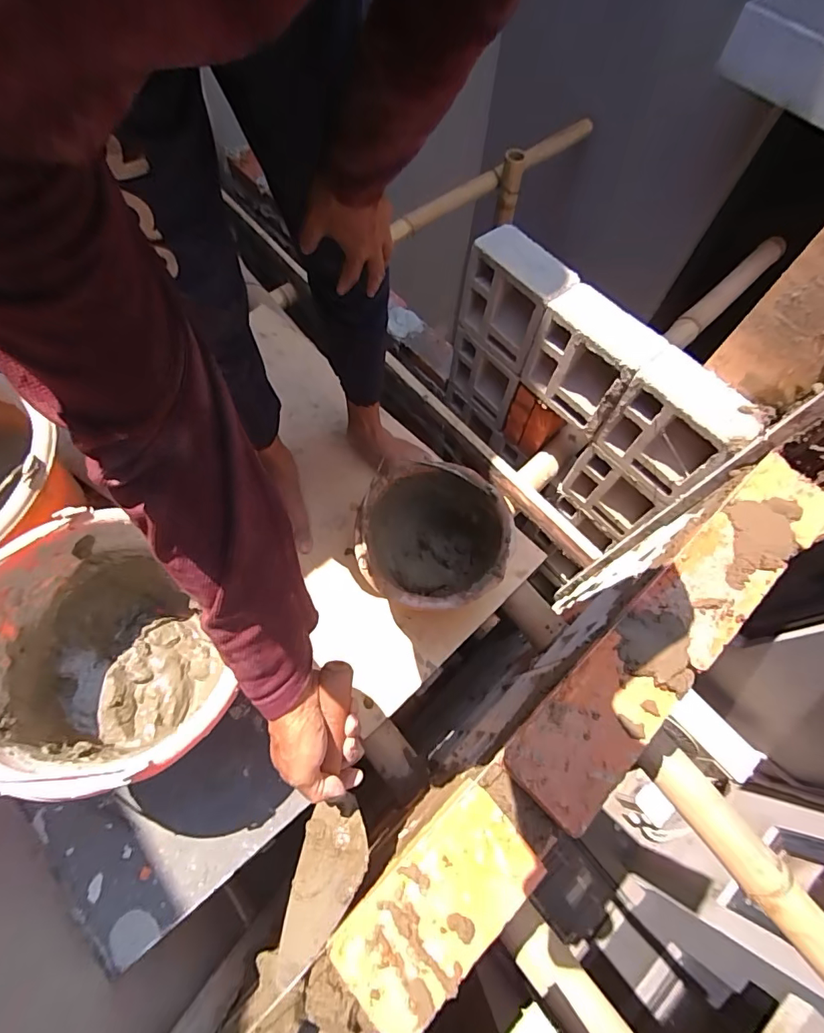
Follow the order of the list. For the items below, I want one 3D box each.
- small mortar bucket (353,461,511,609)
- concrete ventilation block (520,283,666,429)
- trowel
[{"bbox_3d":[0.031,0.042,0.806,0.237,0.127,0.242,1,66,-2],"label":"small mortar bucket"},{"bbox_3d":[0.336,-0.304,0.922,0.207,0.190,0.119,42,71,15],"label":"concrete ventilation block"},{"bbox_3d":[-0.074,0.289,0.462,0.069,0.075,0.299,8,94,1],"label":"trowel"}]

